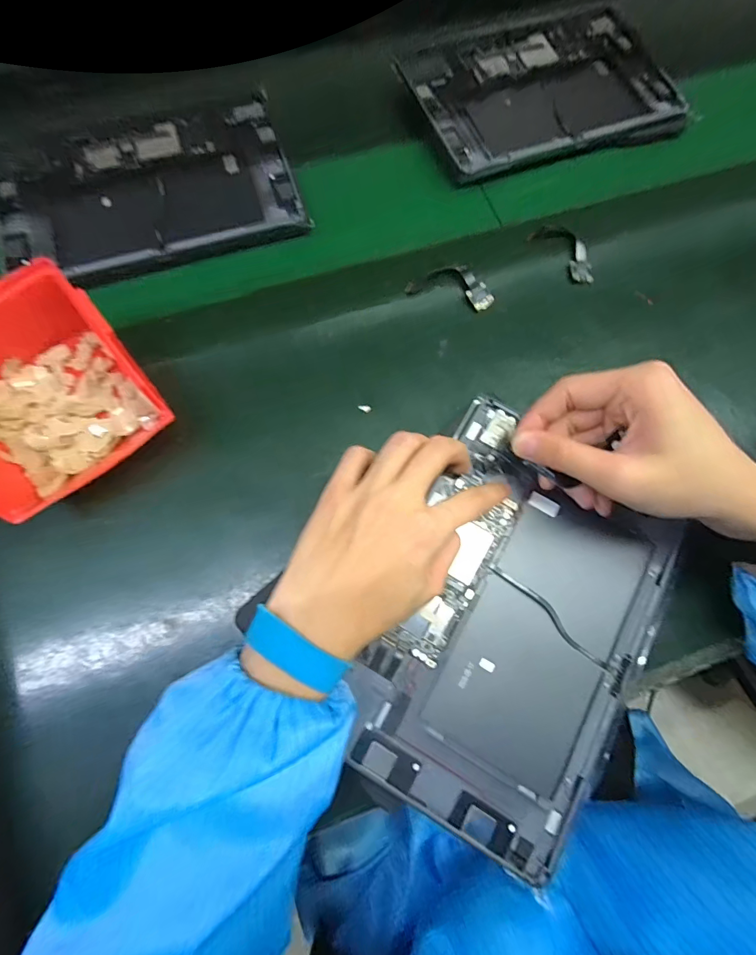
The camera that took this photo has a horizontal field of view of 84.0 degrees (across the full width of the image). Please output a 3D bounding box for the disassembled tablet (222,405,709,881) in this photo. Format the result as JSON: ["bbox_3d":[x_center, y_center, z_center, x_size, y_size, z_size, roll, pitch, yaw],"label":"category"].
[{"bbox_3d":[0.085,0.092,0.278,0.175,0.010,0.243,32,75,8],"label":"disassembled tablet"}]

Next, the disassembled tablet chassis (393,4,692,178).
[{"bbox_3d":[0.168,-0.392,0.425,0.258,0.013,0.175,-21,75,-8],"label":"disassembled tablet chassis"}]

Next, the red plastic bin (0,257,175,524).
[{"bbox_3d":[-0.231,-0.061,0.292,0.121,0.070,0.142,-39,78,-12],"label":"red plastic bin"}]

